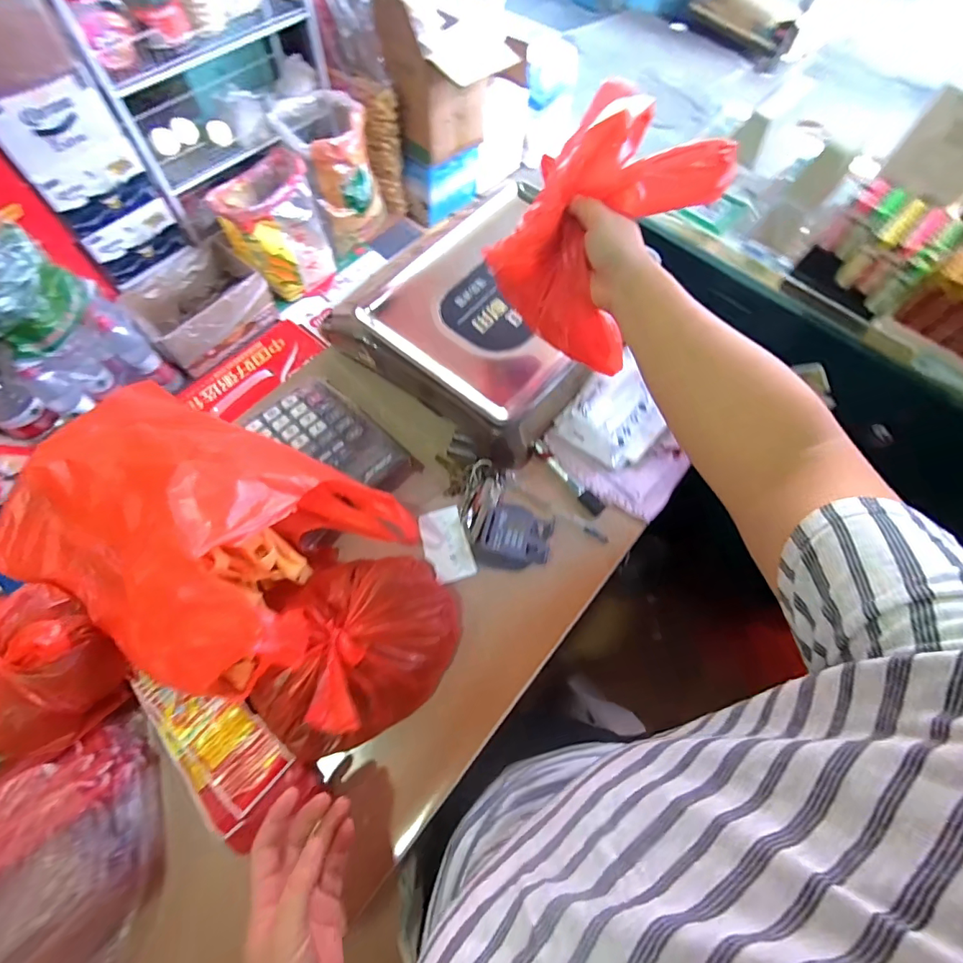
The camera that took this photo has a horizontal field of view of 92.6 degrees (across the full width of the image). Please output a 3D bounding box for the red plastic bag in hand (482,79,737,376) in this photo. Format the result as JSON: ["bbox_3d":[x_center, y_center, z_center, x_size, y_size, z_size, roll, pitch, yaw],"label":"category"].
[{"bbox_3d":[0.105,-0.232,0.422,0.159,0.164,0.139,32,68,11],"label":"red plastic bag in hand"}]

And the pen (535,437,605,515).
[{"bbox_3d":[0.112,-0.007,0.591,0.020,0.011,0.120,-35,72,-17],"label":"pen"}]

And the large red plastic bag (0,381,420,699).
[{"bbox_3d":[-0.296,0.026,0.447,0.420,0.144,0.245,23,66,7],"label":"large red plastic bag"}]

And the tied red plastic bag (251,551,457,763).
[{"bbox_3d":[-0.120,0.166,0.461,0.203,0.080,0.176,-9,66,-7],"label":"tied red plastic bag"}]

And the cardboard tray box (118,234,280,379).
[{"bbox_3d":[-0.944,-0.605,1.584,0.317,0.171,0.406,42,70,15],"label":"cardboard tray box"}]

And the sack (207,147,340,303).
[{"bbox_3d":[-0.718,-0.869,1.627,0.317,0.374,0.270,-23,69,-13],"label":"sack"}]

